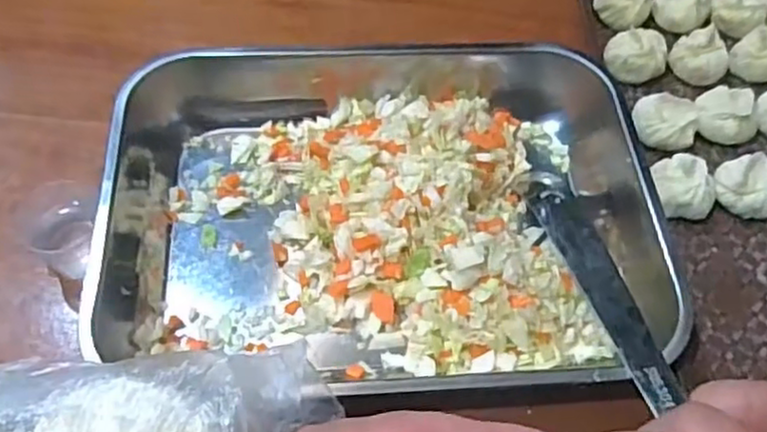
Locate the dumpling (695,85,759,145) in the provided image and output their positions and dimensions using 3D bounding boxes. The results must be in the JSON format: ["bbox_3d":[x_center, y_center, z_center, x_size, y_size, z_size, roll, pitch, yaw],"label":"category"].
[{"bbox_3d":[0.190,-0.055,0.377,0.033,0.022,0.031,38,65,19],"label":"dumpling"}]

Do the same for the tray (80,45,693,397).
[{"bbox_3d":[0.001,-0.017,0.338,0.256,0.040,0.200,2,59,-1],"label":"tray"}]

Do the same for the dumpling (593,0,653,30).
[{"bbox_3d":[0.147,-0.131,0.417,0.033,0.021,0.026,23,61,12],"label":"dumpling"}]

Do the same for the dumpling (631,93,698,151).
[{"bbox_3d":[0.153,-0.051,0.373,0.033,0.018,0.029,14,60,7],"label":"dumpling"}]

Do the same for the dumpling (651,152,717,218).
[{"bbox_3d":[0.153,-0.014,0.349,0.033,0.023,0.028,28,62,14],"label":"dumpling"}]

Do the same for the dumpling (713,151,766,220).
[{"bbox_3d":[0.187,-0.015,0.352,0.033,0.024,0.026,37,64,18],"label":"dumpling"}]

